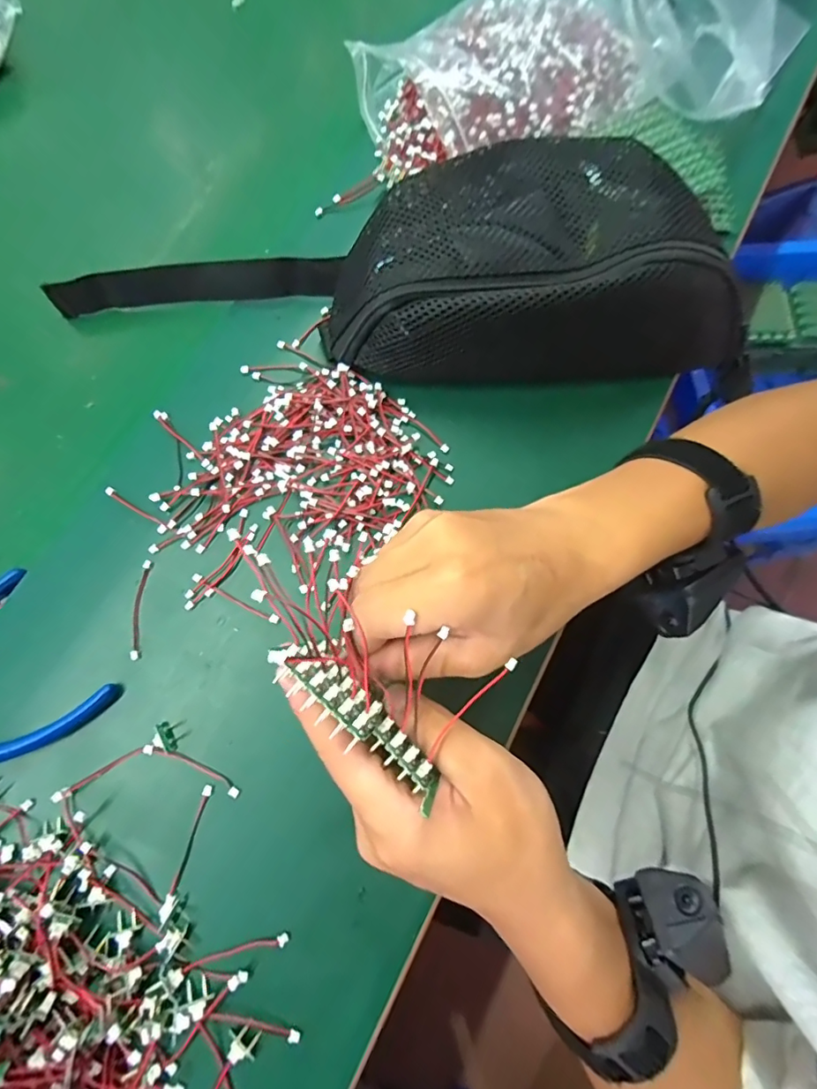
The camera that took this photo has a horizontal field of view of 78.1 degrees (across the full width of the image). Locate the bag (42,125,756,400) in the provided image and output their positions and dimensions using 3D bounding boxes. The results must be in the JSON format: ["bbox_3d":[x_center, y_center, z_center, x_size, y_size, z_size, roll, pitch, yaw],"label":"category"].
[{"bbox_3d":[-0.009,-0.188,0.318,0.446,0.070,0.150,9,75,1],"label":"bag"}]

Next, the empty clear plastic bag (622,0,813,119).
[{"bbox_3d":[0.207,-0.378,0.350,0.134,0.070,0.080,33,77,7],"label":"empty clear plastic bag"}]

